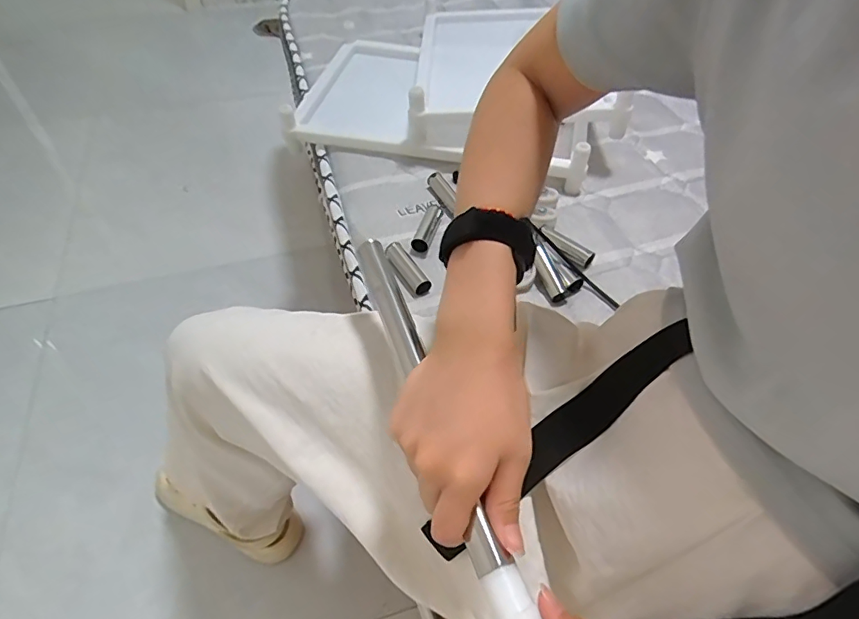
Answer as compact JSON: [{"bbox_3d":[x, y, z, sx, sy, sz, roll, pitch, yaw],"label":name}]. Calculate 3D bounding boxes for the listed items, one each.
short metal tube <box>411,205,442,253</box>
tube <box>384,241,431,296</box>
[{"bbox_3d":[-0.002,-0.107,0.648,0.021,0.018,0.084,14,51,10],"label":"short metal tube"},{"bbox_3d":[-0.025,-0.049,0.599,0.029,0.021,0.077,-25,55,-21],"label":"tube"}]

